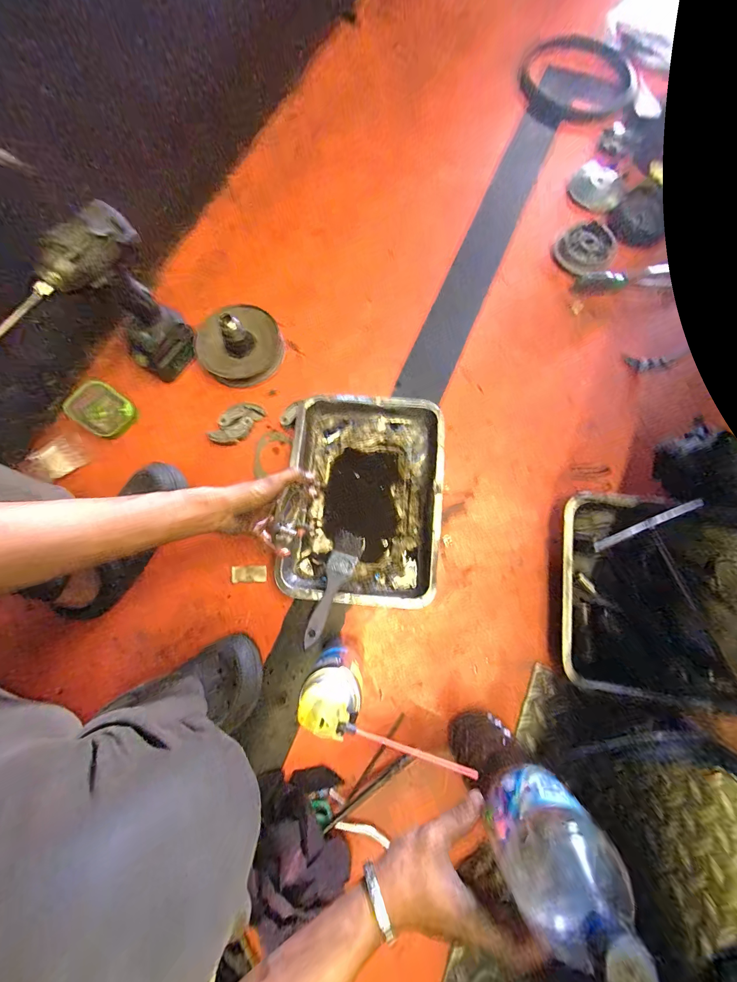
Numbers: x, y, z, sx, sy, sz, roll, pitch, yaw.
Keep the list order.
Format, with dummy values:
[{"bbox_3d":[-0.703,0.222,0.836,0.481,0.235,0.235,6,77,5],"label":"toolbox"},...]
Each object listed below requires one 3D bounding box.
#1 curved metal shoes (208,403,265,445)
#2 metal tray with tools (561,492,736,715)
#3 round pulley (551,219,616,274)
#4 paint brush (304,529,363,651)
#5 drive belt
[{"bbox_3d":[-0.246,-0.125,0.615,0.053,0.026,0.098,33,79,9],"label":"curved metal shoes"},{"bbox_3d":[0.452,0.161,0.506,0.298,0.061,0.292,8,77,4],"label":"metal tray with tools"},{"bbox_3d":[0.450,-0.505,0.690,0.112,0.030,0.131,31,79,9],"label":"round pulley"},{"bbox_3d":[-0.056,0.145,0.509,0.046,0.014,0.182,17,54,6],"label":"paint brush"},{"bbox_3d":[0.536,-1.057,0.850,0.252,0.025,0.353,-3,73,7],"label":"drive belt"}]

